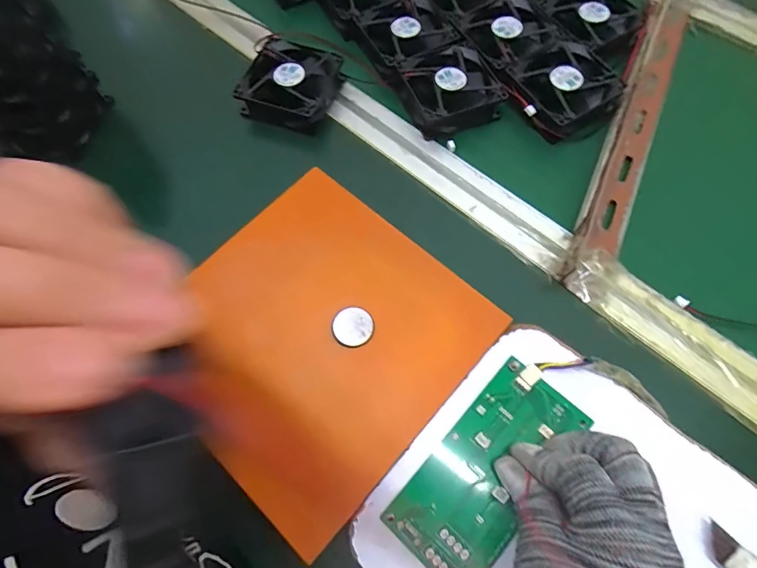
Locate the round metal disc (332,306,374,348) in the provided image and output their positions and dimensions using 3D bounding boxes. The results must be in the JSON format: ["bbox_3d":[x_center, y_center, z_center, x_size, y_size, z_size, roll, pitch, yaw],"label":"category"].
[{"bbox_3d":[-0.018,0.030,0.291,0.029,0.004,0.028,1,66,-2],"label":"round metal disc"}]

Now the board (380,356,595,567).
[{"bbox_3d":[0.068,0.114,0.258,0.064,0.007,0.133,36,75,14],"label":"board"}]

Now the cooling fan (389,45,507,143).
[{"bbox_3d":[0.064,-0.184,0.388,0.083,0.029,0.085,-17,67,-9],"label":"cooling fan"}]

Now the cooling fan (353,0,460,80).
[{"bbox_3d":[0.027,-0.248,0.413,0.086,0.022,0.076,-34,71,-16],"label":"cooling fan"}]

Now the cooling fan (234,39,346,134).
[{"bbox_3d":[-0.083,-0.193,0.393,0.082,0.030,0.083,21,67,7],"label":"cooling fan"}]

